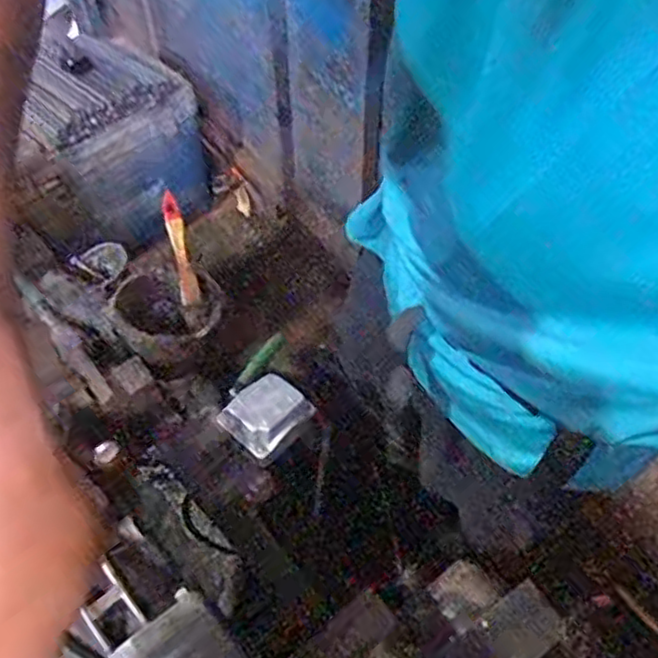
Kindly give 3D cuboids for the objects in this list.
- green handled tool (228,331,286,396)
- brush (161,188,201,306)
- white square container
[{"bbox_3d":[-0.087,0.040,0.792,0.023,0.018,0.125,17,31,12],"label":"green handled tool"},{"bbox_3d":[-0.177,-0.095,0.797,0.021,0.018,0.132,-13,90,-8],"label":"brush"},{"bbox_3d":[-0.069,0.089,0.723,0.069,0.032,0.079,36,64,22],"label":"white square container"}]

